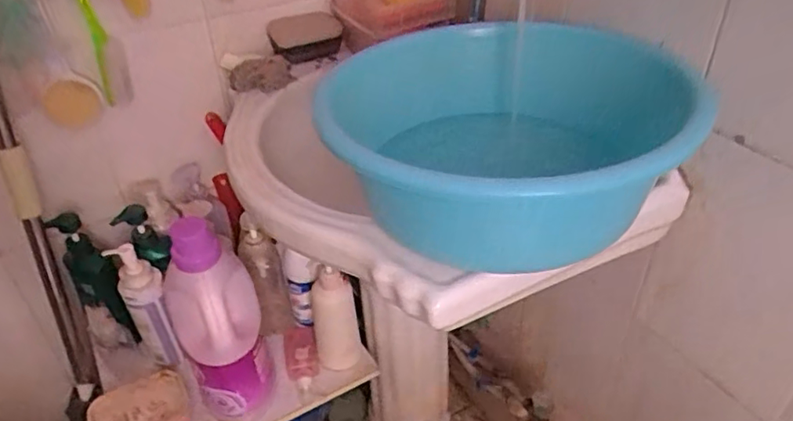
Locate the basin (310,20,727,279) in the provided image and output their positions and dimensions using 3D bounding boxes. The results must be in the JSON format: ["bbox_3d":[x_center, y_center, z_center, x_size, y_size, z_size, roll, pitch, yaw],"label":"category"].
[{"bbox_3d":[0.118,-0.065,0.592,0.338,0.150,0.327,2,39,4],"label":"basin"}]

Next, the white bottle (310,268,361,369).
[{"bbox_3d":[-0.093,0.163,0.901,0.066,0.182,0.053,-11,40,-11],"label":"white bottle"}]

